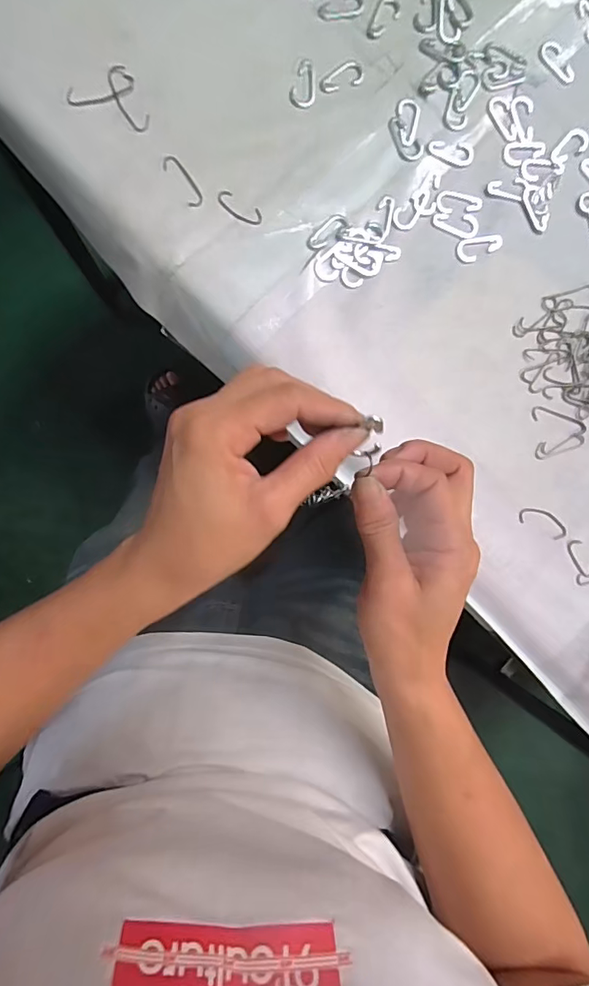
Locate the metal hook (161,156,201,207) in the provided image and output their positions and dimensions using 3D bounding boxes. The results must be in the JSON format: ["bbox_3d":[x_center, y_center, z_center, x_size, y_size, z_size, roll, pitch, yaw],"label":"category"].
[{"bbox_3d":[-0.083,-0.231,0.361,0.014,0.004,0.040,-36,92,-5],"label":"metal hook"}]

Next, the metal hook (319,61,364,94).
[{"bbox_3d":[0.037,-0.326,0.380,0.038,0.004,0.020,-21,91,-6],"label":"metal hook"}]

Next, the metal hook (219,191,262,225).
[{"bbox_3d":[-0.041,-0.215,0.368,0.036,0.004,0.016,29,86,-4],"label":"metal hook"}]

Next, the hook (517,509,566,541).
[{"bbox_3d":[0.198,0.023,0.386,0.041,0.004,0.017,26,86,-5],"label":"hook"}]

